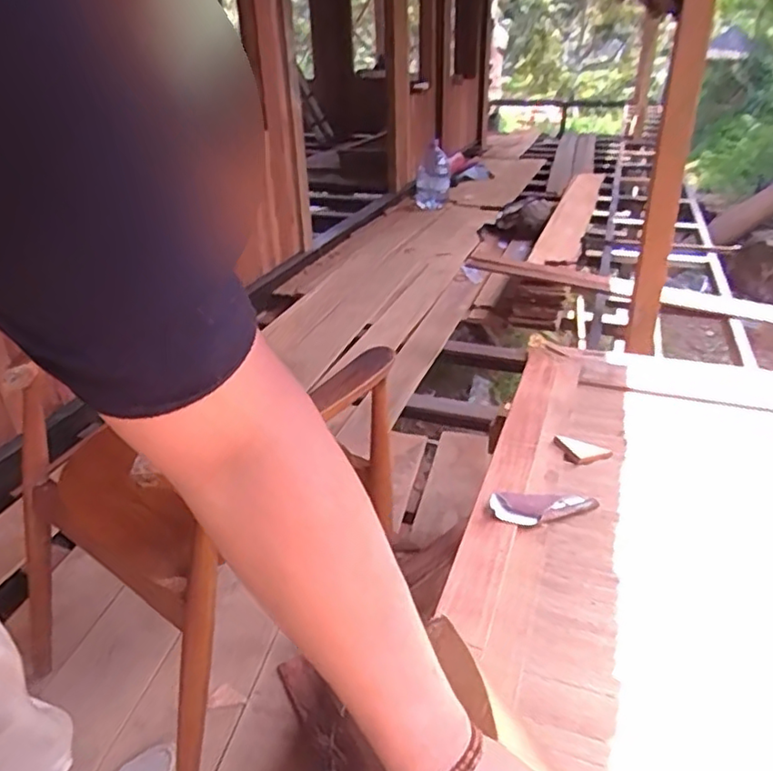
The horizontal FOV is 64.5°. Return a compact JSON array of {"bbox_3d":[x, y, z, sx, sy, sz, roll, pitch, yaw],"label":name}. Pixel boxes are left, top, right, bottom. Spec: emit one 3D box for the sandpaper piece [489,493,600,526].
[{"bbox_3d":[0.228,0.172,0.868,0.156,0.035,0.047,-5,30,-6],"label":"sandpaper piece"}]

